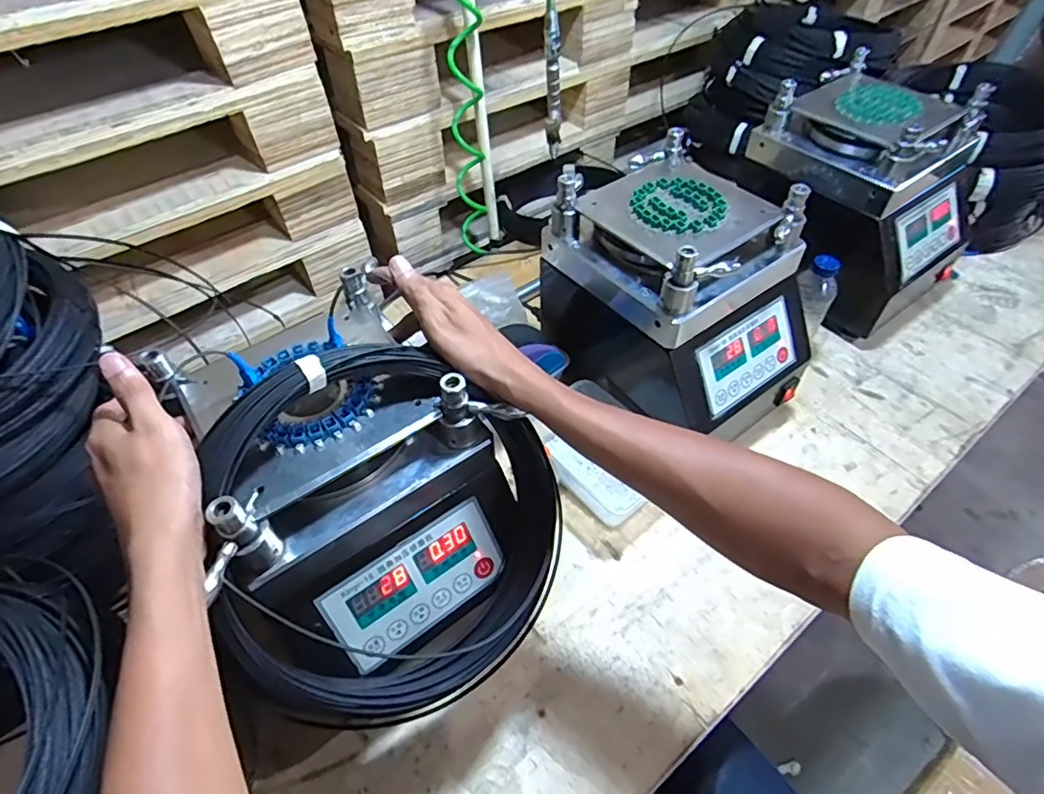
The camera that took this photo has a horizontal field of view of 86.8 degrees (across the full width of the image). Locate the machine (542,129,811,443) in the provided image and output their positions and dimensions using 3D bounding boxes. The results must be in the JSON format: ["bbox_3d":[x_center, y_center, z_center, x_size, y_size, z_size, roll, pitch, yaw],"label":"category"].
[{"bbox_3d":[0.189,-0.114,0.679,0.215,0.247,0.288,-35,58,-23],"label":"machine"}]

